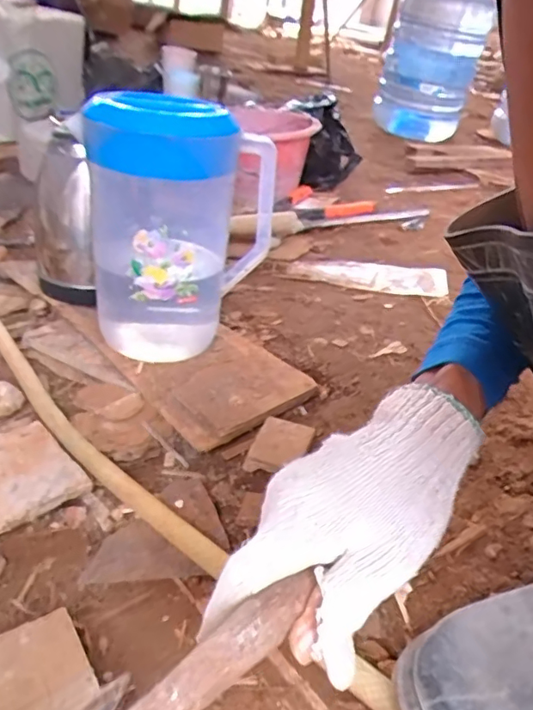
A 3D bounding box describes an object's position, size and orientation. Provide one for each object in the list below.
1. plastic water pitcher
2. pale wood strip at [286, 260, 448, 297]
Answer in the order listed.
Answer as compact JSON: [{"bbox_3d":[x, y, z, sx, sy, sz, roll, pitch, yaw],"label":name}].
[{"bbox_3d":[-0.097,-0.138,0.606,0.180,0.275,0.126,-22,42,-32],"label":"plastic water pitcher"},{"bbox_3d":[0.155,-0.126,0.843,0.240,0.014,0.083,10,35,10],"label":"pale wood strip"}]

